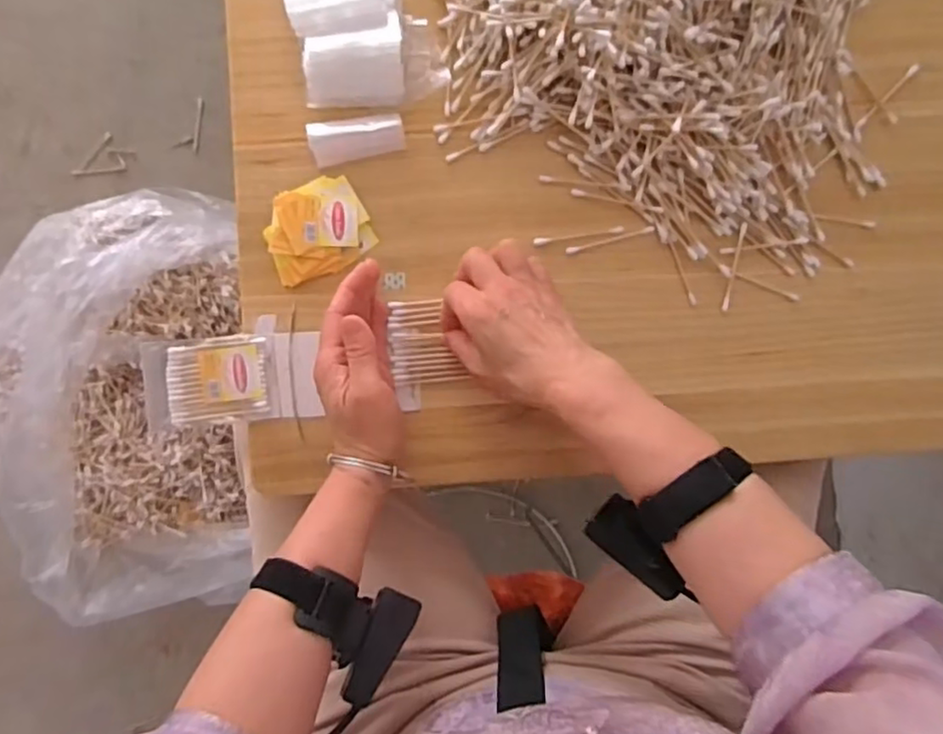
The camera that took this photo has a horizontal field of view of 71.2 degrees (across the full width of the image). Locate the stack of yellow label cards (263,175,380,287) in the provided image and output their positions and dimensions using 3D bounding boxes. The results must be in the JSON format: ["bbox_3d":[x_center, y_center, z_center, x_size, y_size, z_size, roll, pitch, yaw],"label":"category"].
[{"bbox_3d":[-0.111,-0.099,0.471,0.072,0.011,0.061,-24,91,-6],"label":"stack of yellow label cards"}]

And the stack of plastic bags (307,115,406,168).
[{"bbox_3d":[-0.082,-0.165,0.470,0.065,0.015,0.029,-13,90,-6],"label":"stack of plastic bags"}]

